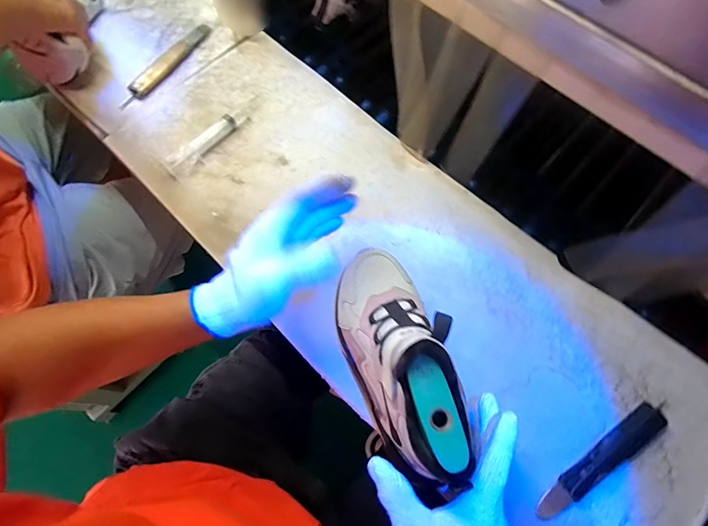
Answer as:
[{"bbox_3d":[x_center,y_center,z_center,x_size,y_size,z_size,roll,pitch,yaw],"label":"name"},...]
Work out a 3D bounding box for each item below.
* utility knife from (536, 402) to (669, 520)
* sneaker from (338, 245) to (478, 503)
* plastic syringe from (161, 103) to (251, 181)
[{"bbox_3d":[0.256,0.203,0.403,0.168,0.014,0.029,-34,73,-11],"label":"utility knife"},{"bbox_3d":[0.046,0.084,0.365,0.092,0.126,0.221,-14,70,-4],"label":"sneaker"},{"bbox_3d":[-0.195,-0.171,0.539,0.024,0.028,0.147,38,75,14],"label":"plastic syringe"}]

